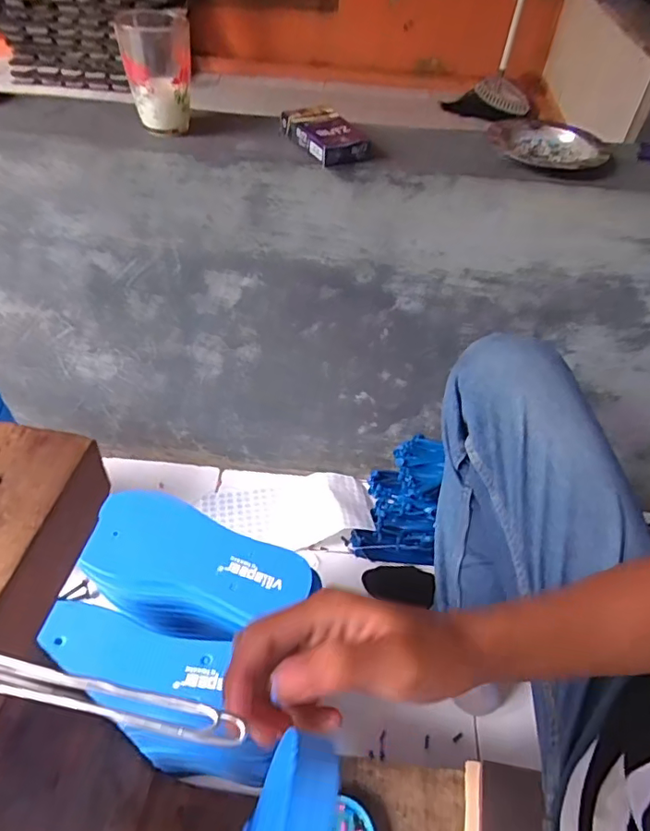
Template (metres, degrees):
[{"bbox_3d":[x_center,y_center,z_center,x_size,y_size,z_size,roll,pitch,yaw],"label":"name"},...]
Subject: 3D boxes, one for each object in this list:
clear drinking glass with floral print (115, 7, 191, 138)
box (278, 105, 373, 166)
[{"bbox_3d":[-0.168,-0.349,0.539,0.065,0.094,0.075,-9,51,-11],"label":"clear drinking glass with floral print"},{"bbox_3d":[0.000,-0.288,0.546,0.055,0.023,0.099,-25,55,-23],"label":"box"}]

